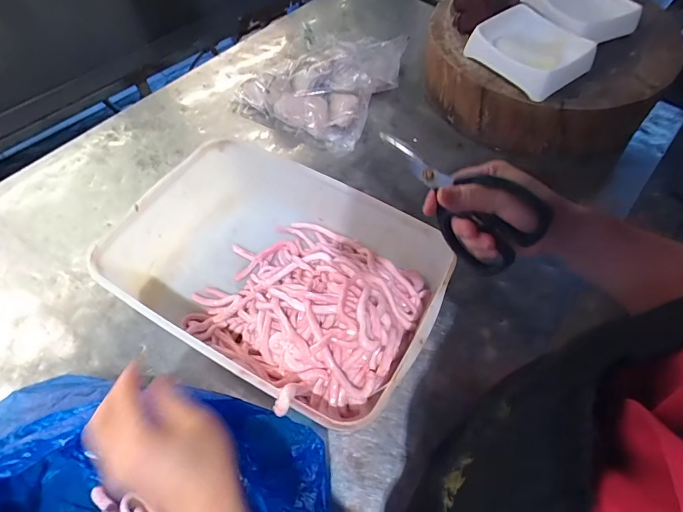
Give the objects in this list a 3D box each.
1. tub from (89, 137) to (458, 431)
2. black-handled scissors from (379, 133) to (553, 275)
[{"bbox_3d":[-0.077,0.025,0.514,0.368,0.106,0.251,26,60,16],"label":"tub"},{"bbox_3d":[0.099,-0.045,0.389,0.157,0.091,0.014,33,39,17],"label":"black-handled scissors"}]

